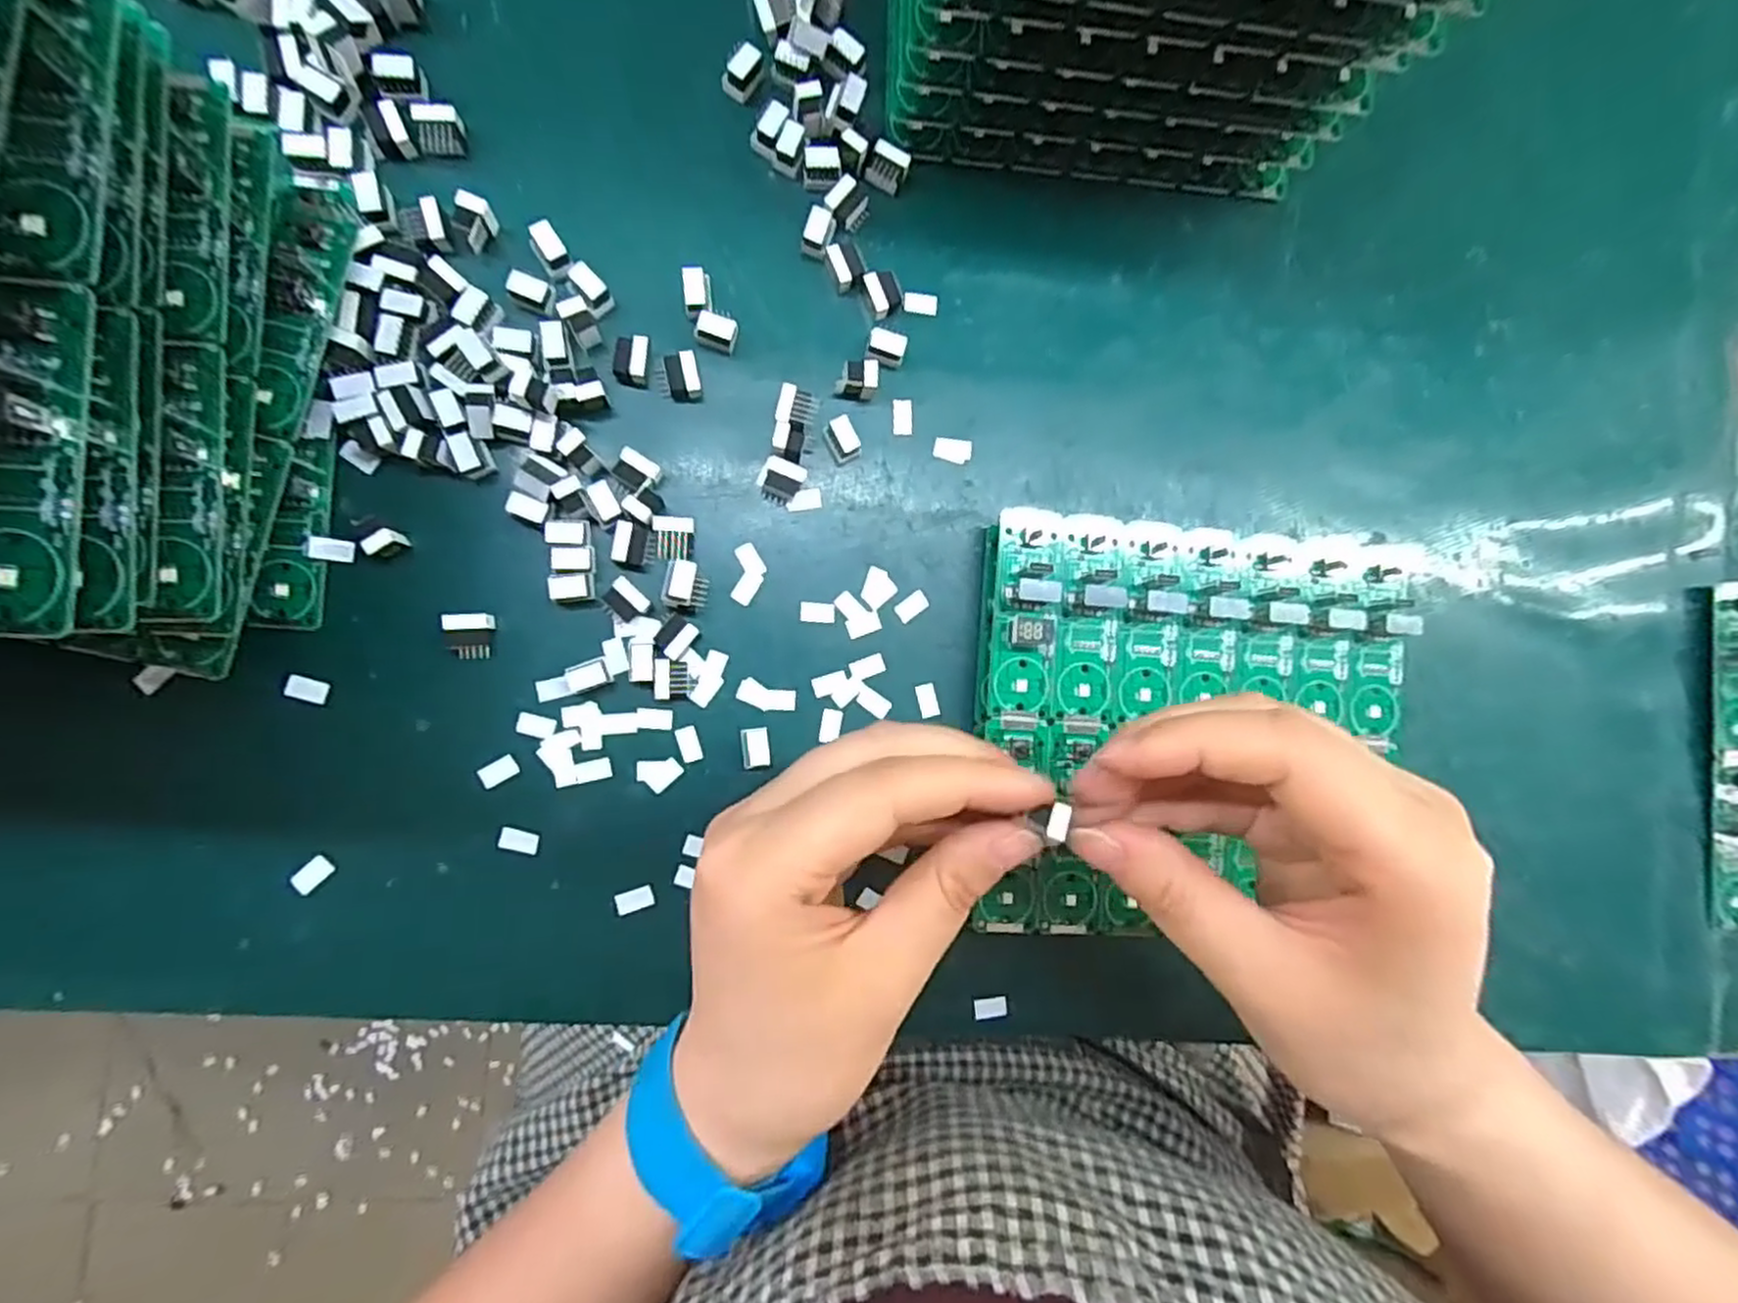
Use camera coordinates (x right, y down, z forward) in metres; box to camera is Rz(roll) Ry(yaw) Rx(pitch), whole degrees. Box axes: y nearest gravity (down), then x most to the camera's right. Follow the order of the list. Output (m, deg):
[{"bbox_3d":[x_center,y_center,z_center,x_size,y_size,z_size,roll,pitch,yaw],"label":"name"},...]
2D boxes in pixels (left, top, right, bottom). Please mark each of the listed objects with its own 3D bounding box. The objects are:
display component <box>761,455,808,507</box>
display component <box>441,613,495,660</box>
[{"bbox_3d":[-0.029,-0.056,0.250,0.013,0.009,0.013,18,87,-7],"label":"display component"},{"bbox_3d":[-0.125,-0.005,0.234,0.013,0.010,0.014,0,89,-7],"label":"display component"}]

